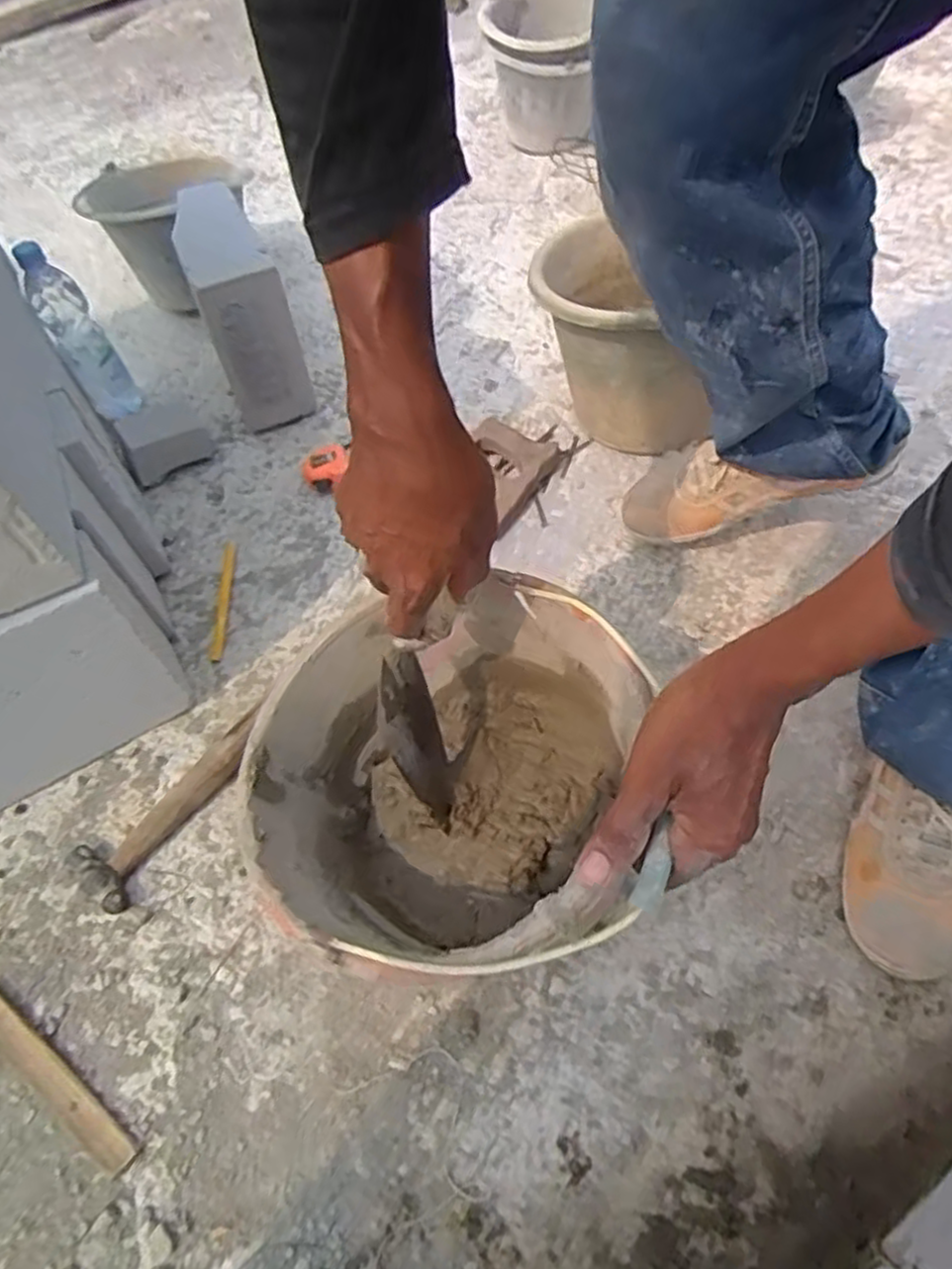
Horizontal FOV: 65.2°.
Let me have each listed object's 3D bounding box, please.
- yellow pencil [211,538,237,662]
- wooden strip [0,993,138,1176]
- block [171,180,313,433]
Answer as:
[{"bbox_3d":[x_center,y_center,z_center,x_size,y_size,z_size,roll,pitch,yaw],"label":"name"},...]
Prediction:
[{"bbox_3d":[-0.295,-0.039,0.869,0.015,0.011,0.178,-6,55,4],"label":"yellow pencil"},{"bbox_3d":[-0.337,0.347,0.585,0.195,0.006,0.026,28,63,25],"label":"wooden strip"},{"bbox_3d":[-0.323,-0.453,1.027,0.097,0.220,0.303,-21,55,-7],"label":"block"}]

